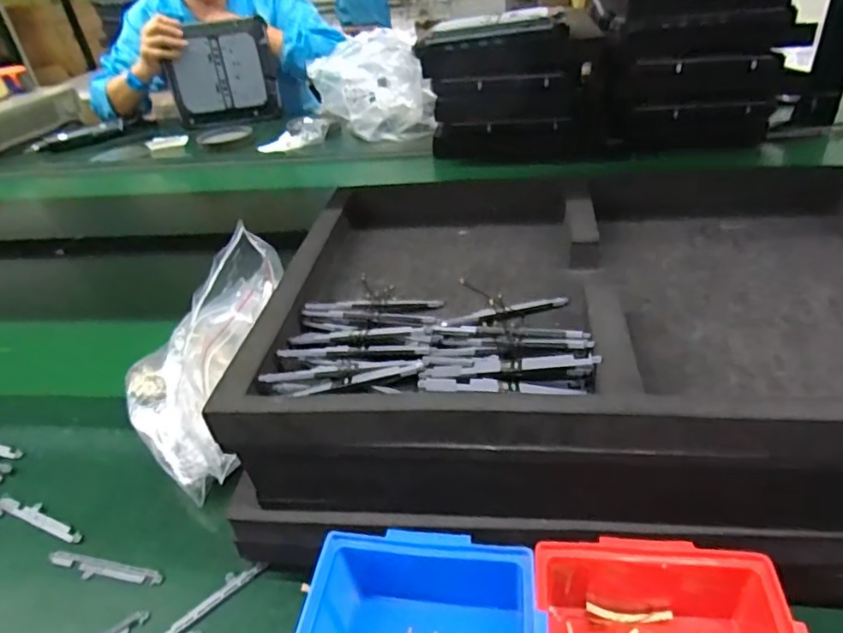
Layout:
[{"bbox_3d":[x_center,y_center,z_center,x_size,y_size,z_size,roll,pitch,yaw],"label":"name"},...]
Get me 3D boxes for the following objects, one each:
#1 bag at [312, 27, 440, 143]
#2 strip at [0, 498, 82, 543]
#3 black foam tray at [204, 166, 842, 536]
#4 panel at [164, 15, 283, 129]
[{"bbox_3d":[-0.088,-0.424,1.058,0.224,0.171,0.130,-9,36,-3],"label":"bag"},{"bbox_3d":[-0.296,0.156,0.437,0.093,0.004,0.014,11,41,22],"label":"strip"},{"bbox_3d":[0.119,-0.009,0.398,0.433,0.079,0.345,-1,36,8],"label":"black foam tray"},{"bbox_3d":[-0.453,-0.550,1.273,0.238,0.207,0.034,-10,28,-7],"label":"panel"}]

